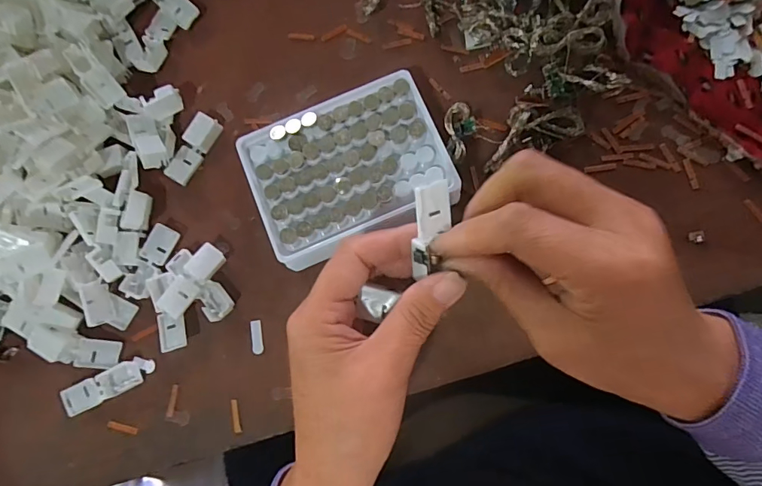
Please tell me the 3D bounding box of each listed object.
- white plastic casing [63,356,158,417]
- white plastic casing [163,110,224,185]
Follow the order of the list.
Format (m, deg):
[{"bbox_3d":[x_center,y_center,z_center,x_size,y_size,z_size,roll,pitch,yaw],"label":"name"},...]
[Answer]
[{"bbox_3d":[-0.198,0.103,0.317,0.066,0.008,0.020,-27,82,1],"label":"white plastic casing"},{"bbox_3d":[-0.145,-0.073,0.340,0.020,0.010,0.055,29,87,7],"label":"white plastic casing"}]

